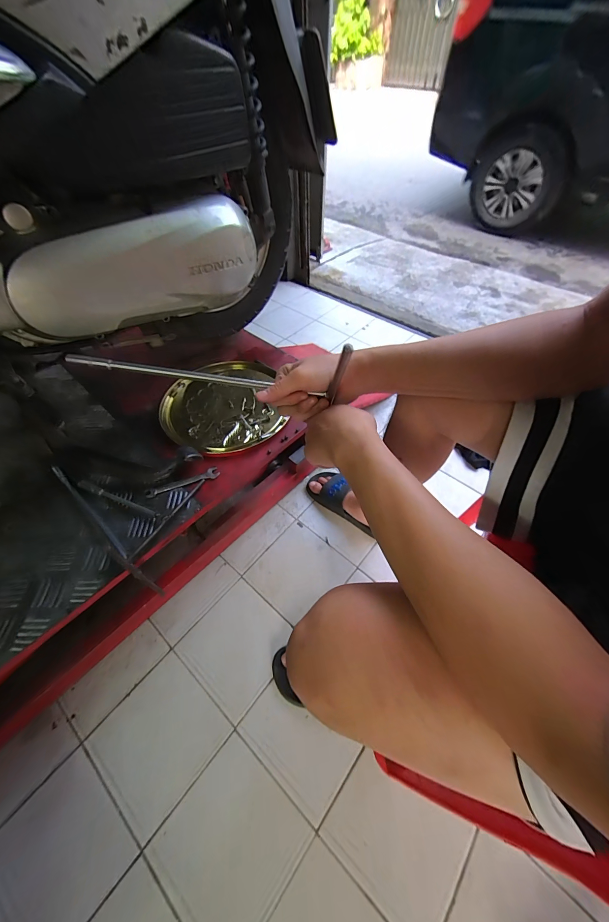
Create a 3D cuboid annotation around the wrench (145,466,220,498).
[{"bbox_3d":[-0.206,0.036,0.541,0.120,0.004,0.021,-20,57,-14],"label":"wrench"}]

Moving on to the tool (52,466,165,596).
[{"bbox_3d":[-0.316,0.098,0.485,0.315,0.016,0.020,35,59,23],"label":"tool"}]

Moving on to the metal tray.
[{"bbox_3d":[-0.171,-0.119,0.647,0.228,0.020,0.254,-11,55,-8],"label":"metal tray"}]

